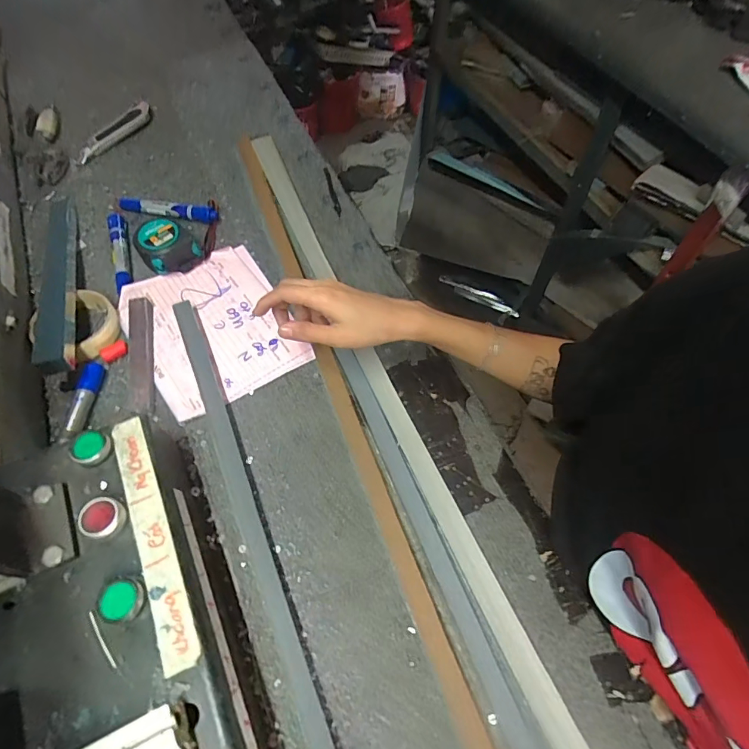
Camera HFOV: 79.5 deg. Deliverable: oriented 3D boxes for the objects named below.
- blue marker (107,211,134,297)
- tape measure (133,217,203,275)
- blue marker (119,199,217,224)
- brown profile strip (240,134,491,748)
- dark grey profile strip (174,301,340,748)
[{"bbox_3d":[-0.319,-0.155,0.565,0.021,0.018,0.122,-17,62,-10],"label":"blue marker"},{"bbox_3d":[-0.255,-0.160,0.553,0.071,0.041,0.059,-26,64,-15],"label":"tape measure"},{"bbox_3d":[-0.277,-0.222,0.599,0.136,0.024,0.019,11,61,5],"label":"blue marker"},{"bbox_3d":[-0.029,0.032,0.467,0.024,0.019,0.839,-17,64,-14],"label":"brown profile strip"},{"bbox_3d":[-0.107,0.146,0.407,0.026,0.015,0.549,-19,63,-15],"label":"dark grey profile strip"}]

